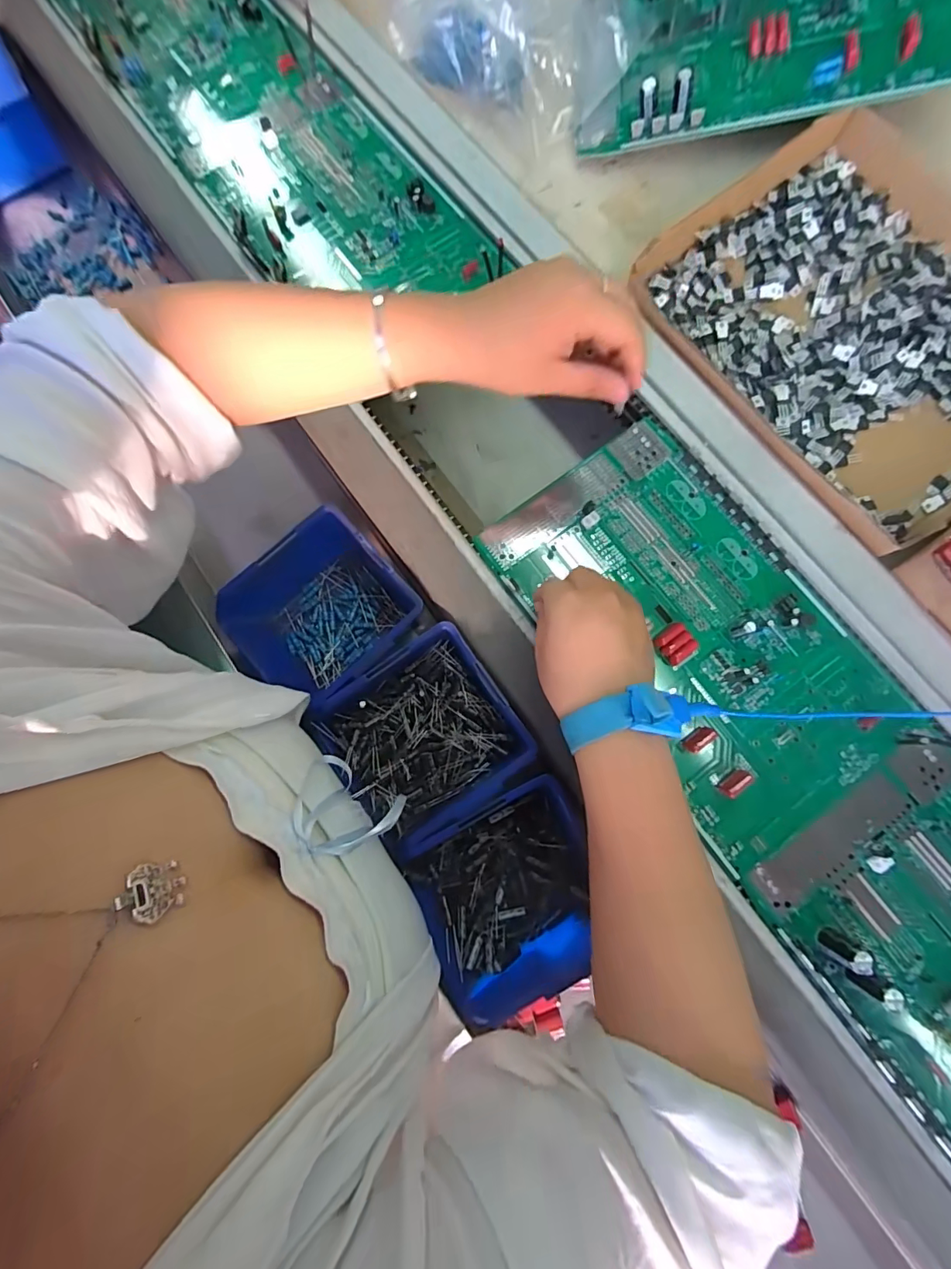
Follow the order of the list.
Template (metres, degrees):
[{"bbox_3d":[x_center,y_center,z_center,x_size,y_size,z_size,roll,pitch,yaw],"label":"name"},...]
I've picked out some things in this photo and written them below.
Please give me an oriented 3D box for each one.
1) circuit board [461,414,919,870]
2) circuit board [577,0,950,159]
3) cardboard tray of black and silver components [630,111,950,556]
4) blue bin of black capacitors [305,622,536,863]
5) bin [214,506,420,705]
[{"bbox_3d":[0.161,-0.003,0.359,0.175,0.018,0.308,-34,80,-8],"label":"circuit board"},{"bbox_3d":[0.249,-0.524,0.406,0.305,0.047,0.193,1,82,14],"label":"circuit board"},{"bbox_3d":[0.311,-0.247,0.382,0.234,0.033,0.307,-34,80,-7],"label":"cardboard tray of black and silver components"},{"bbox_3d":[-0.039,0.077,0.362,0.124,0.061,0.123,-33,80,-7],"label":"blue bin of black capacitors"},{"bbox_3d":[-0.123,-0.013,0.390,0.138,0.067,0.122,-40,81,-9],"label":"bin"}]

